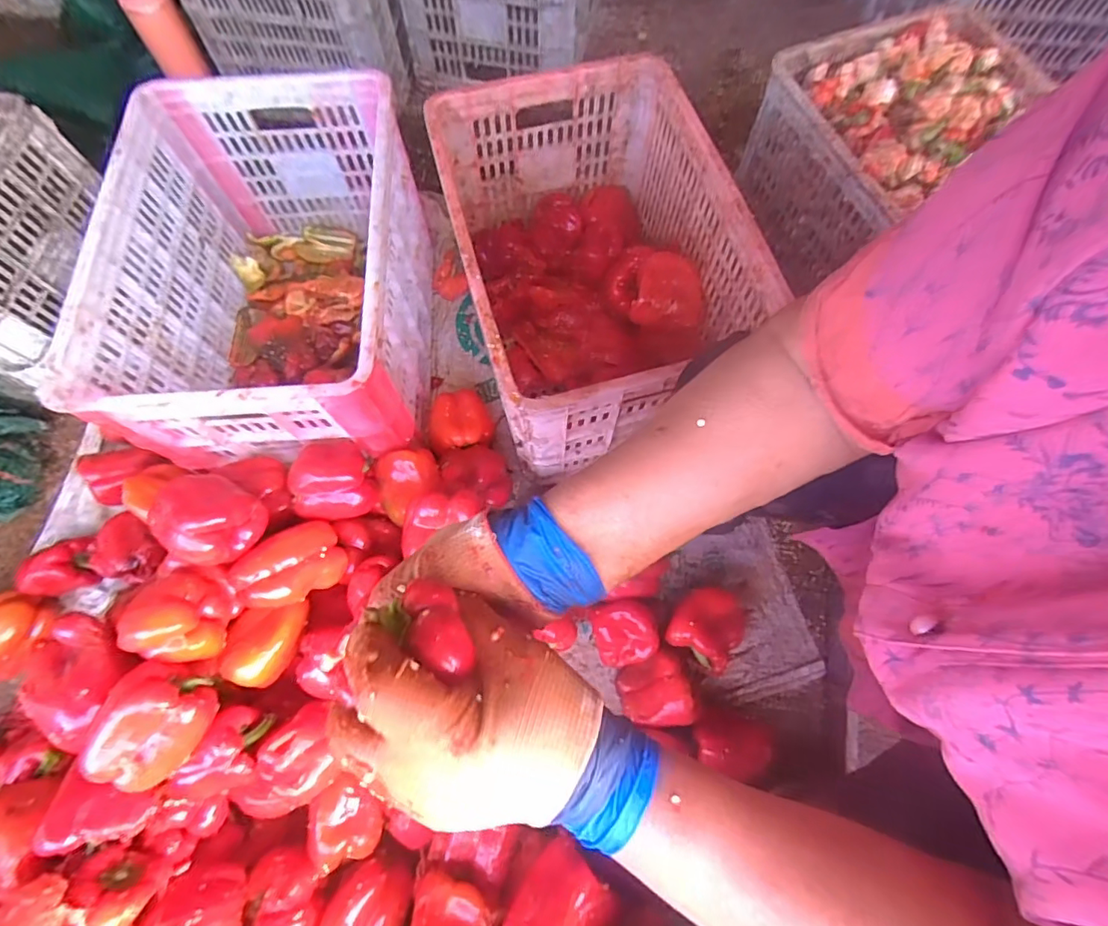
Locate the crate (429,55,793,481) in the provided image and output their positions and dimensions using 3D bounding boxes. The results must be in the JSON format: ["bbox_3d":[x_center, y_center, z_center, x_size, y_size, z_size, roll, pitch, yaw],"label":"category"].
[{"bbox_3d":[0.051,-0.277,0.772,0.350,0.270,0.497,-16,71,-7],"label":"crate"}]

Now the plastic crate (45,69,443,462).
[{"bbox_3d":[-0.385,-0.251,0.755,0.346,0.268,0.496,-4,70,-2],"label":"plastic crate"}]

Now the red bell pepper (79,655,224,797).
[{"bbox_3d":[-0.406,0.268,0.529,0.090,0.075,0.111,29,72,9],"label":"red bell pepper"}]

